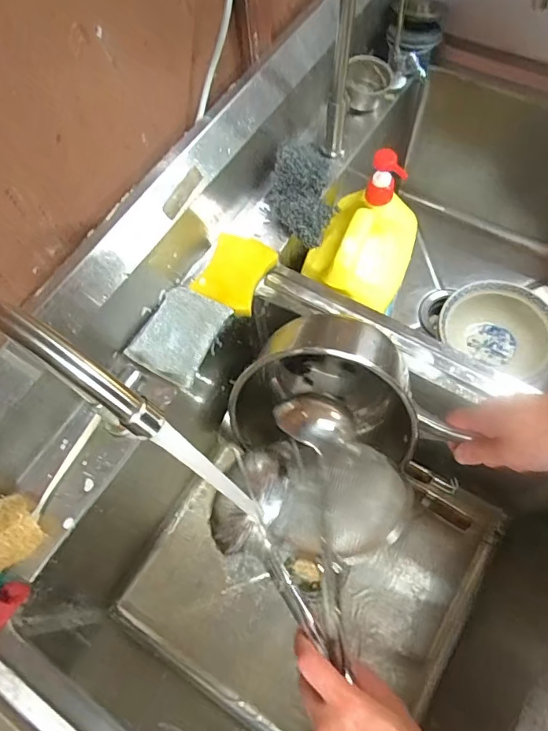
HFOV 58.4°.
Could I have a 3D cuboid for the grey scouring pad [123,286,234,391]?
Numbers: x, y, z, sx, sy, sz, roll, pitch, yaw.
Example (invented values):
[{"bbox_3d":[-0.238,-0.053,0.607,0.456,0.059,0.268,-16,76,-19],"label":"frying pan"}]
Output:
[{"bbox_3d":[-0.113,-0.039,0.585,0.086,0.020,0.105,25,70,14],"label":"grey scouring pad"}]

